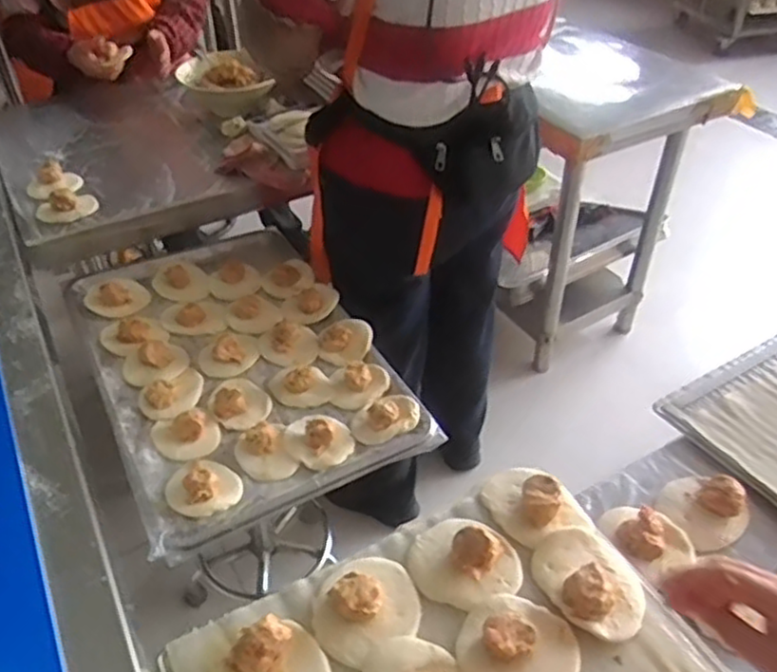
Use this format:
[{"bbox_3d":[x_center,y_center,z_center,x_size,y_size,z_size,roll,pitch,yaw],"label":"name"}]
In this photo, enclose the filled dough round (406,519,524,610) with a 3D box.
[{"bbox_3d":[0.069,0.193,0.629,0.099,0.025,0.084,8,41,9],"label":"filled dough round"}]

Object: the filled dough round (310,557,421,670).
[{"bbox_3d":[-0.019,0.222,0.601,0.094,0.031,0.080,-21,45,-23],"label":"filled dough round"}]

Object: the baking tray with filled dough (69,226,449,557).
[{"bbox_3d":[-0.242,0.030,1.102,0.410,0.044,0.584,-20,44,-22],"label":"baking tray with filled dough"}]

